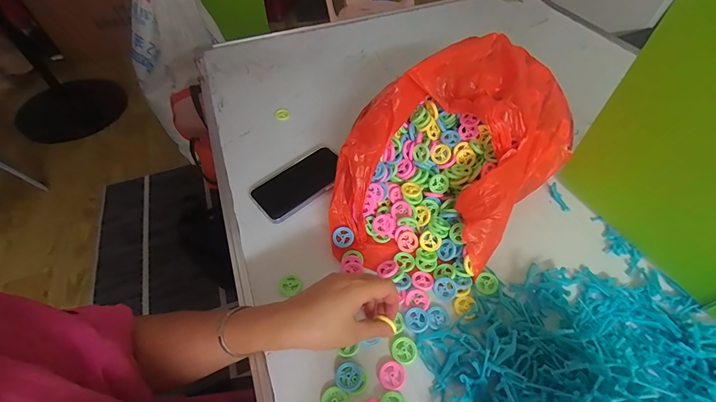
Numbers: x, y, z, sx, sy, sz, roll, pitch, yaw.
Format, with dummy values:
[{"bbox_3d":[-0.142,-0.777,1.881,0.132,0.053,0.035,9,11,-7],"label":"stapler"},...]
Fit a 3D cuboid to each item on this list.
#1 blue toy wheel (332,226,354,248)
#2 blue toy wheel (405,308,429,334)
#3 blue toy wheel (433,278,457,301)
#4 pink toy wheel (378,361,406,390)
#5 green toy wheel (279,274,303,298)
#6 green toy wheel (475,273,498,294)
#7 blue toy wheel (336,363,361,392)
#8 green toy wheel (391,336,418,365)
[{"bbox_3d":[-0.021,0.051,0.455,0.029,0.004,0.029,0,82,1],"label":"blue toy wheel"},{"bbox_3d":[0.072,0.145,0.398,0.029,0.004,0.029,0,52,0],"label":"blue toy wheel"},{"bbox_3d":[0.113,0.114,0.420,0.028,0.004,0.028,-4,74,15],"label":"blue toy wheel"},{"bbox_3d":[0.039,0.200,0.370,0.029,0.014,0.029,0,52,0],"label":"pink toy wheel"},{"bbox_3d":[-0.090,0.114,0.436,0.030,0.011,0.029,0,52,0],"label":"green toy wheel"},{"bbox_3d":[0.170,0.108,0.427,0.027,0.005,0.026,0,52,0],"label":"green toy wheel"},{"bbox_3d":[-0.011,0.198,0.365,0.029,0.009,0.028,0,52,0],"label":"blue toy wheel"},{"bbox_3d":[0.054,0.175,0.381,0.028,0.005,0.028,0,52,0],"label":"green toy wheel"}]

